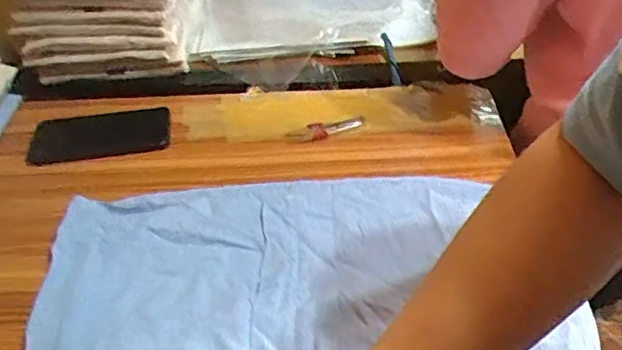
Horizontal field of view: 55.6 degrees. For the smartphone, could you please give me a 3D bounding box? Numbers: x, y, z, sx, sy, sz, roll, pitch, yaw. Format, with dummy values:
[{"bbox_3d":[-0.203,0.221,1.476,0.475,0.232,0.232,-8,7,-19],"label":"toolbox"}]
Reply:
[{"bbox_3d":[-0.267,-0.054,0.752,0.169,0.015,0.078,-7,43,-7],"label":"smartphone"}]

